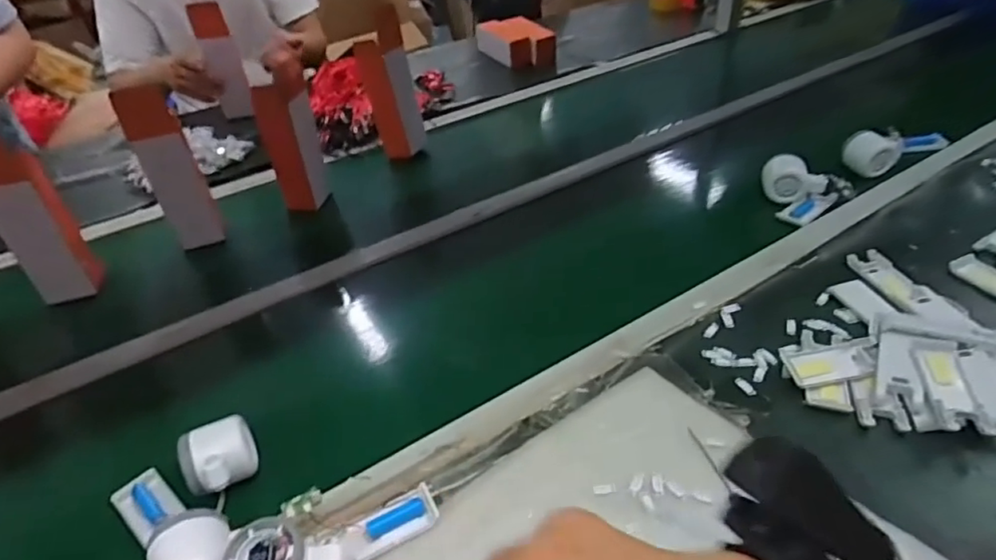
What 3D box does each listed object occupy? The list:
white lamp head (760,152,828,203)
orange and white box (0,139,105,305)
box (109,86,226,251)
[{"bbox_3d":[0.425,-0.149,0.857,0.069,0.048,0.070,-9,38,-6],"label":"white lamp head"},{"bbox_3d":[-0.596,-0.082,0.754,0.074,0.212,0.062,-27,43,-26],"label":"orange and white box"},{"bbox_3d":[-0.468,-0.167,0.845,0.069,0.221,0.074,-20,40,-19],"label":"box"}]

